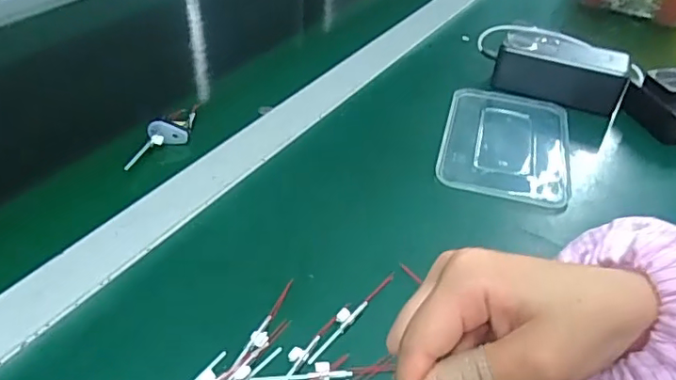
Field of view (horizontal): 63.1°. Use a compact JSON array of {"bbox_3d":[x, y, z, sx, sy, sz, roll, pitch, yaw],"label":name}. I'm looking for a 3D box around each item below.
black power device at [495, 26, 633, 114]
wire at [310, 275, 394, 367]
[{"bbox_3d":[0.239,-0.128,0.593,0.129,0.053,0.066,23,43,21],"label":"black power device"},{"bbox_3d":[0.008,0.081,0.363,0.010,0.006,0.091,29,46,27],"label":"wire"}]

